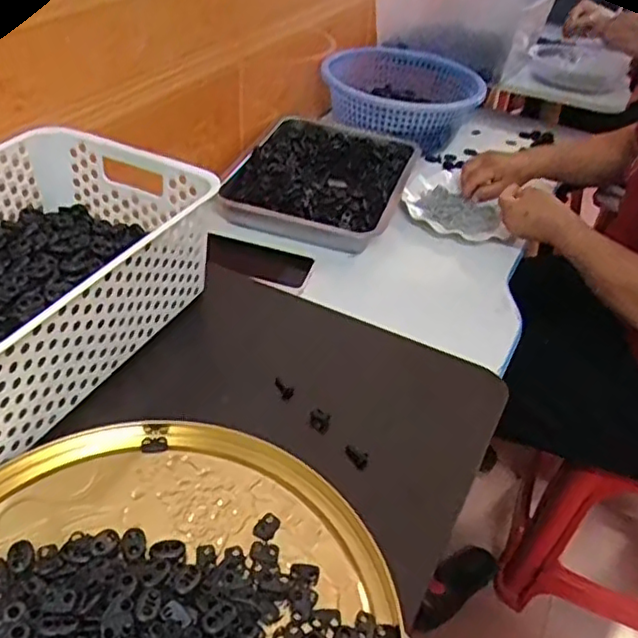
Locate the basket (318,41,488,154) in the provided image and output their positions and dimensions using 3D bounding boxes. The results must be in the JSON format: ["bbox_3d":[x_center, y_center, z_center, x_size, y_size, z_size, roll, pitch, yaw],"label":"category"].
[{"bbox_3d":[0.152,-0.408,1.155,0.257,0.078,0.258,18,41,14],"label":"basket"}]

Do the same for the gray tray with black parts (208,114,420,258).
[{"bbox_3d":[0.012,-0.211,0.974,0.234,0.044,0.323,17,41,13],"label":"gray tray with black parts"}]

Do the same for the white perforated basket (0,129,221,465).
[{"bbox_3d":[-0.243,-0.034,0.520,0.203,0.098,0.301,21,42,17],"label":"white perforated basket"}]

